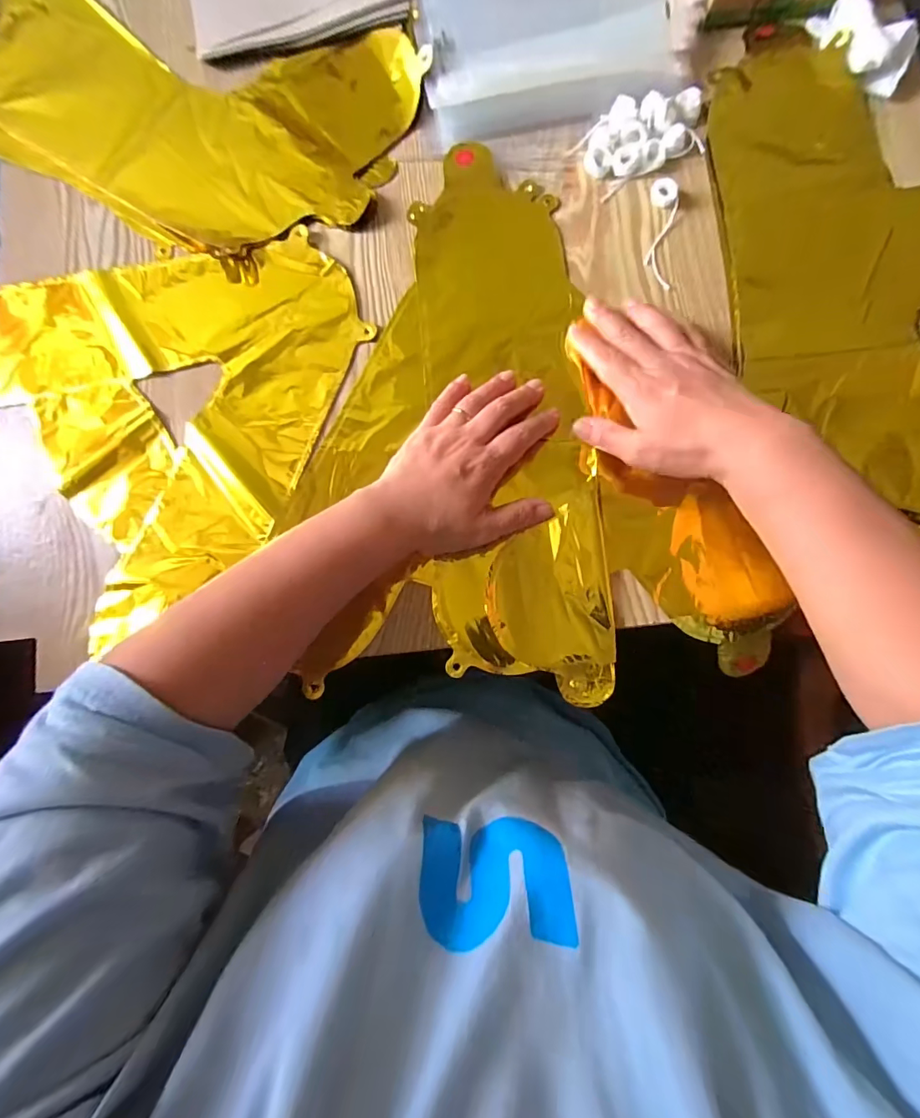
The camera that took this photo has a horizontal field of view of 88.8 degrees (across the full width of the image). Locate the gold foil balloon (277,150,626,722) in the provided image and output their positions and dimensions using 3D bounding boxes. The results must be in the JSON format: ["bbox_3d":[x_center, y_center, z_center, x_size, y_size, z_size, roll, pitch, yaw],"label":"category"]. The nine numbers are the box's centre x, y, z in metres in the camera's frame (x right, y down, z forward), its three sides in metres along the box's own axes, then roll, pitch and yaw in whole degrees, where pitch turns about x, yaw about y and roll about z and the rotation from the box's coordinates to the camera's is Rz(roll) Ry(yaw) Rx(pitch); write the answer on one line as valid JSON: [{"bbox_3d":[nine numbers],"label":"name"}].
[{"bbox_3d":[-0.014,-0.115,0.367,0.226,0.022,0.426,-4,82,5],"label":"gold foil balloon"}]

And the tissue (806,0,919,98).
[{"bbox_3d":[0.323,-0.416,0.372,0.040,0.022,0.088,-34,81,0],"label":"tissue"}]

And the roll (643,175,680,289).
[{"bbox_3d":[0.162,-0.262,0.377,0.021,0.006,0.095,7,83,6],"label":"roll"}]

